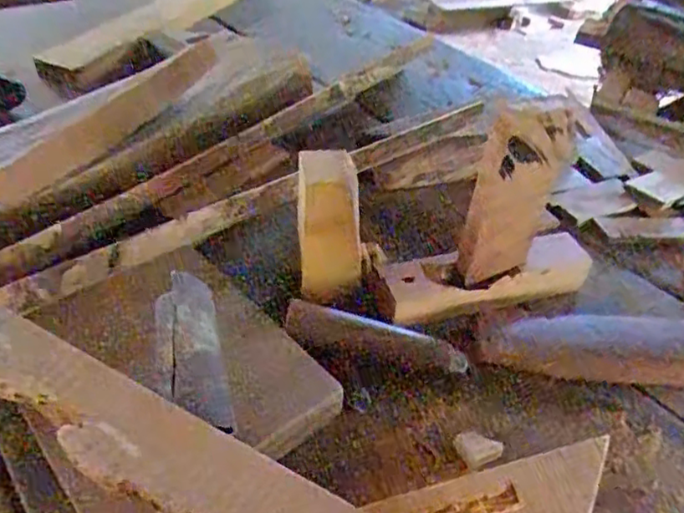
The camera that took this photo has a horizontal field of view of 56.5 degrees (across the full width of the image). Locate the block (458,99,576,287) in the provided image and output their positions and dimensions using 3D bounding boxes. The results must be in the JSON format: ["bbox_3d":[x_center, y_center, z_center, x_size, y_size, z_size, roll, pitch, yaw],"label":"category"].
[{"bbox_3d":[0.132,-0.039,0.490,0.071,0.163,0.021,-16,44,-24],"label":"block"}]

